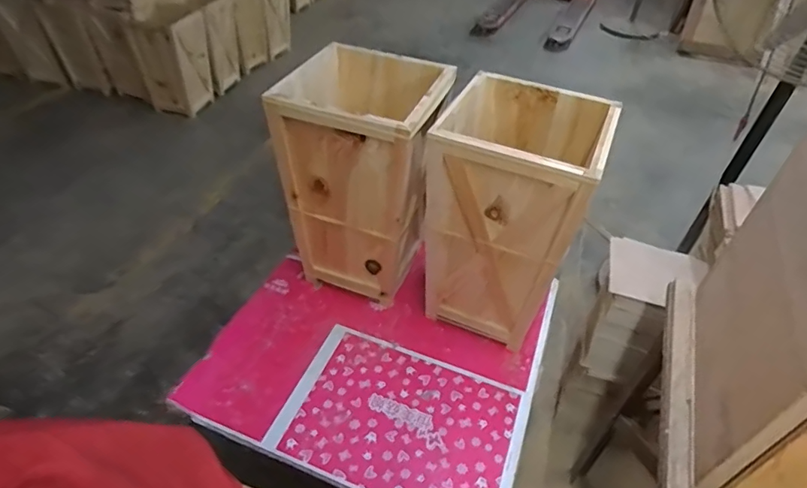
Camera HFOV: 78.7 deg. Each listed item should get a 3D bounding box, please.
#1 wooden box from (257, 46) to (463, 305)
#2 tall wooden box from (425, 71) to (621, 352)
[{"bbox_3d":[-0.072,-0.123,1.012,0.261,0.448,0.269,18,44,15],"label":"wooden box"},{"bbox_3d":[0.199,-0.057,0.936,0.253,0.411,0.248,19,45,17],"label":"tall wooden box"}]

